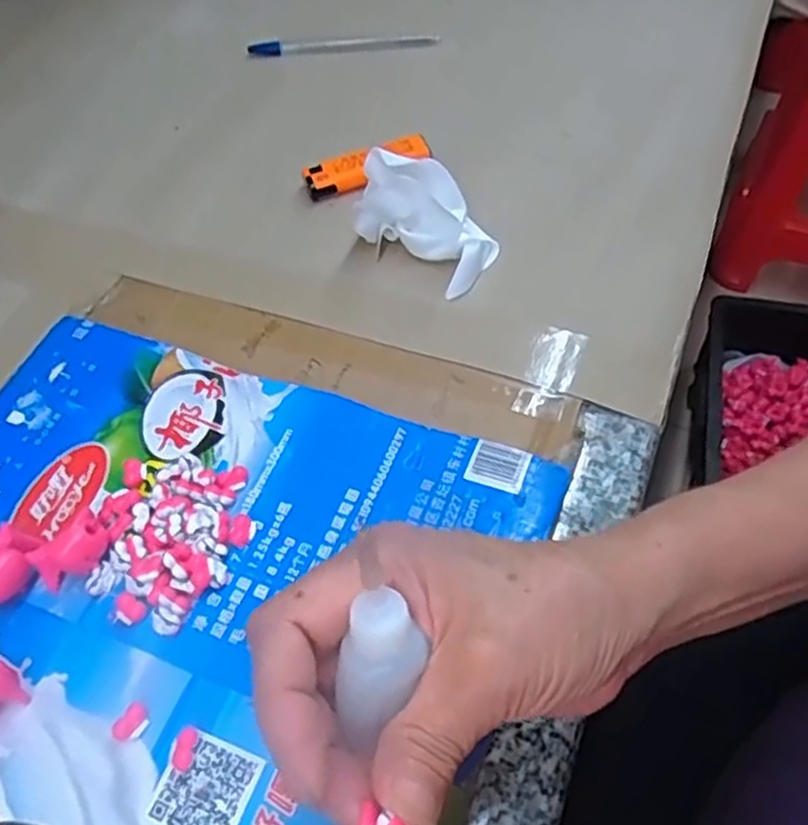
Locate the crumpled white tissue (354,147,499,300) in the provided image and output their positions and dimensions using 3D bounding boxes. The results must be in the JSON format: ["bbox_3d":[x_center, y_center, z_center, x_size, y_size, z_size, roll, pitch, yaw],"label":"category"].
[{"bbox_3d":[0.011,-0.108,0.417,0.080,0.047,0.053,20,60,18],"label":"crumpled white tissue"}]

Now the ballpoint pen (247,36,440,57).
[{"bbox_3d":[-0.046,-0.277,0.566,0.141,0.013,0.012,-4,56,2],"label":"ballpoint pen"}]

